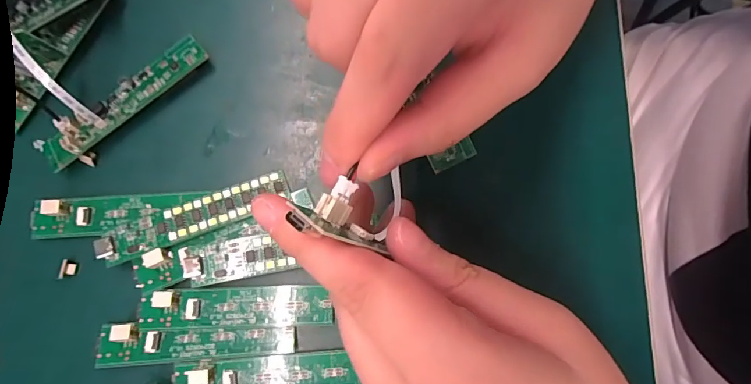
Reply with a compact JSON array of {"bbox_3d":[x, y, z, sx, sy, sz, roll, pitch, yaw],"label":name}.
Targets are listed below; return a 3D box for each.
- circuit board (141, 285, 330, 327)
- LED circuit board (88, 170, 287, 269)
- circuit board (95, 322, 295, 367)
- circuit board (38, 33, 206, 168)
[{"bbox_3d":[-0.063,0.050,0.188,0.078,0.008,0.016,-1,80,-1],"label":"circuit board"},{"bbox_3d":[-0.081,0.011,0.195,0.083,0.010,0.017,-21,81,-4],"label":"LED circuit board"},{"bbox_3d":[-0.077,0.063,0.184,0.083,0.007,0.017,-3,80,-1],"label":"circuit board"},{"bbox_3d":[-0.118,-0.044,0.203,0.084,0.015,0.020,-40,83,-7],"label":"circuit board"}]

